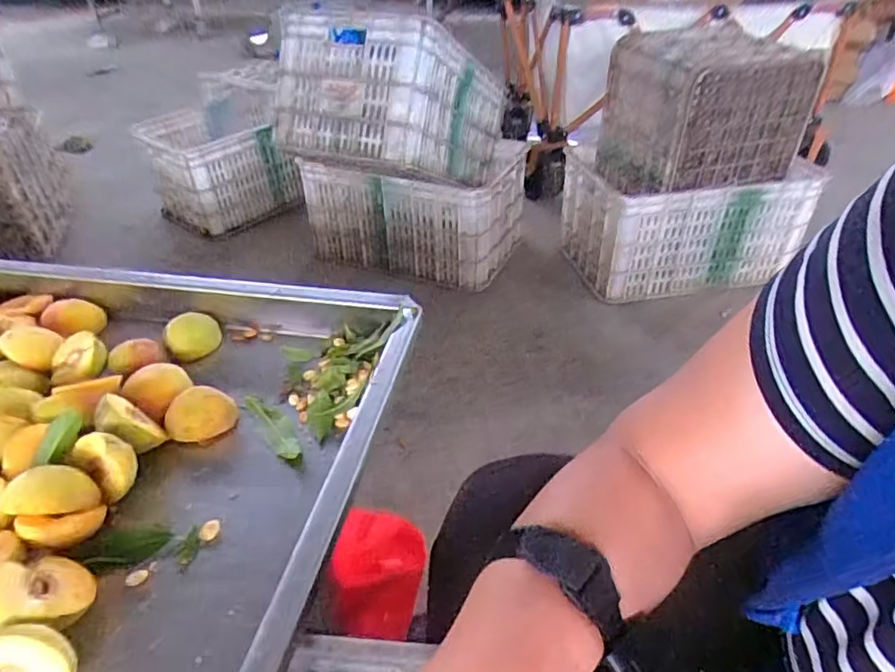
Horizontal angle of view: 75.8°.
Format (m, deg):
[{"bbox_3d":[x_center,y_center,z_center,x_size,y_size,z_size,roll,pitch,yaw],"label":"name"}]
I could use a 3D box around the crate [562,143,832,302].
[{"bbox_3d":[0.581,-0.313,1.470,0.526,0.256,0.345,-9,37,-10],"label":"crate"}]

